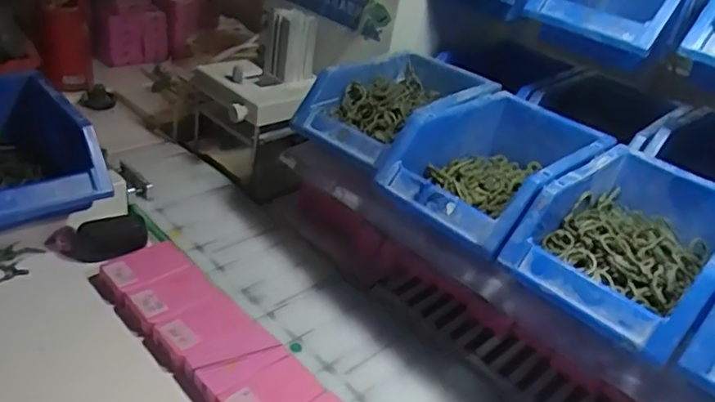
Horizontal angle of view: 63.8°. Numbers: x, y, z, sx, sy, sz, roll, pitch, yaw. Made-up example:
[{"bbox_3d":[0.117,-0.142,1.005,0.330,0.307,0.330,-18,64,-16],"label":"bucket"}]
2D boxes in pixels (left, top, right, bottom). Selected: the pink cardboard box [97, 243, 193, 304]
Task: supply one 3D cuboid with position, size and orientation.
[{"bbox_3d":[-0.193,0.064,0.522,0.070,0.019,0.047,-20,43,-40],"label":"pink cardboard box"}]

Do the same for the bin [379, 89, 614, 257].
[{"bbox_3d":[0.122,-0.034,0.500,0.127,0.061,0.190,33,37,32],"label":"bin"}]

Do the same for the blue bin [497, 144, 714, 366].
[{"bbox_3d":[0.205,0.031,0.428,0.123,0.068,0.174,32,37,31],"label":"blue bin"}]

